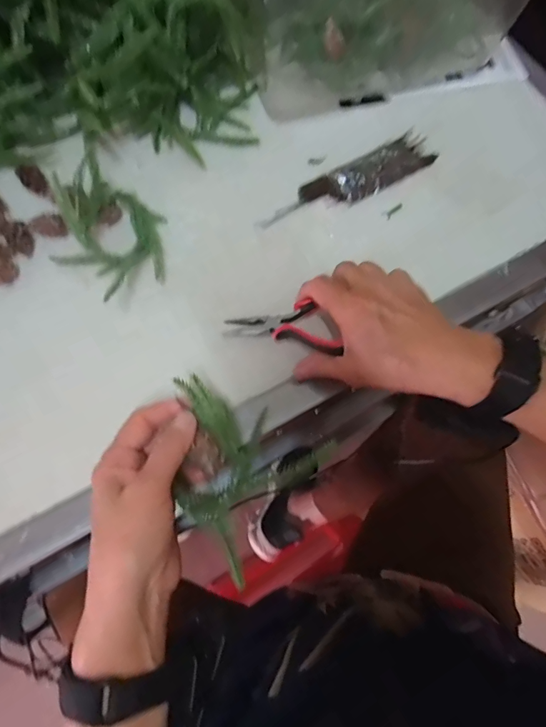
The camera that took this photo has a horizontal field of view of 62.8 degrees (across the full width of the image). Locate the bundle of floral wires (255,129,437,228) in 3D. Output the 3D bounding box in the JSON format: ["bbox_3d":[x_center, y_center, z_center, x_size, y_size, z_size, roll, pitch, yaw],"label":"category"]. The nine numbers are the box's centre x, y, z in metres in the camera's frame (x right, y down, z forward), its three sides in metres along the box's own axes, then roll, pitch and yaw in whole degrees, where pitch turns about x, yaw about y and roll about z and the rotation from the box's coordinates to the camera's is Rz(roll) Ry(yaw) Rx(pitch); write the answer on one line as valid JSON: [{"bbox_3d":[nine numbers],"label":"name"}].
[{"bbox_3d":[0.074,-0.179,0.442,0.190,0.017,0.040,-29,75,-11],"label":"bundle of floral wires"}]

